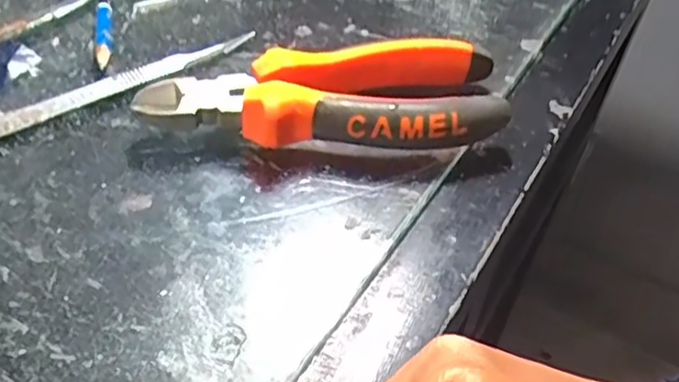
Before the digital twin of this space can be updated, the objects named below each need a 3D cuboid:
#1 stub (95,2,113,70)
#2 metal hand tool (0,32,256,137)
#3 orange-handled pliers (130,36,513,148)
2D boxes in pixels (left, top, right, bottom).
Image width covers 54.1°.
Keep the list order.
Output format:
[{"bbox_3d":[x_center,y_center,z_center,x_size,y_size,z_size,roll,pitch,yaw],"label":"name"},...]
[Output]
[{"bbox_3d":[-0.114,-0.076,0.323,0.007,0.008,0.048,-6,48,-12],"label":"stub"},{"bbox_3d":[-0.099,-0.048,0.301,0.137,0.005,0.010,-27,55,-28],"label":"metal hand tool"},{"bbox_3d":[-0.006,-0.040,0.285,0.147,0.027,0.056,2,47,-4],"label":"orange-handled pliers"}]

